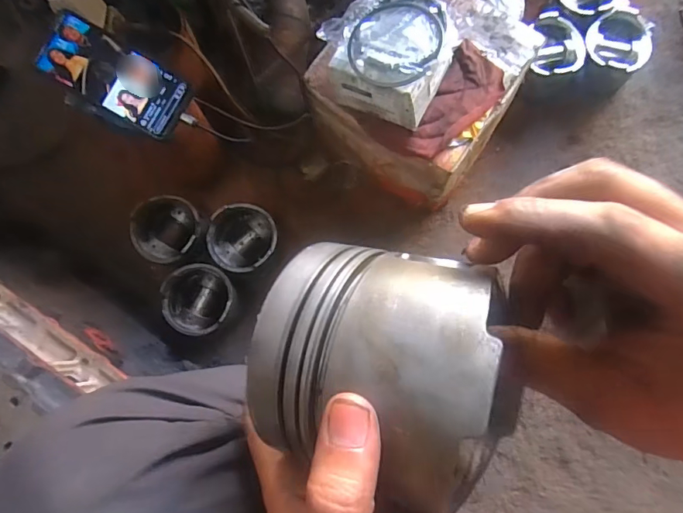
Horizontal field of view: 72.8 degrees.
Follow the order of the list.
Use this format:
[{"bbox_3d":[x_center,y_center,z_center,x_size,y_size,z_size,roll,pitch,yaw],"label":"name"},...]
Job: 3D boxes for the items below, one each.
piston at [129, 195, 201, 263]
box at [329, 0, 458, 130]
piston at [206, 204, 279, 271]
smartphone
[{"bbox_3d":[-0.241,-0.034,0.648,0.091,0.053,0.090,0,78,2],"label":"piston"},{"bbox_3d":[0.059,-0.225,0.508,0.115,0.069,0.119,27,81,7],"label":"box"},{"bbox_3d":[-0.134,-0.020,0.661,0.090,0.072,0.089,0,78,2],"label":"piston"},{"bbox_3d":[-0.253,-0.199,0.516,0.160,0.015,0.073,30,81,-7],"label":"smartphone"}]

